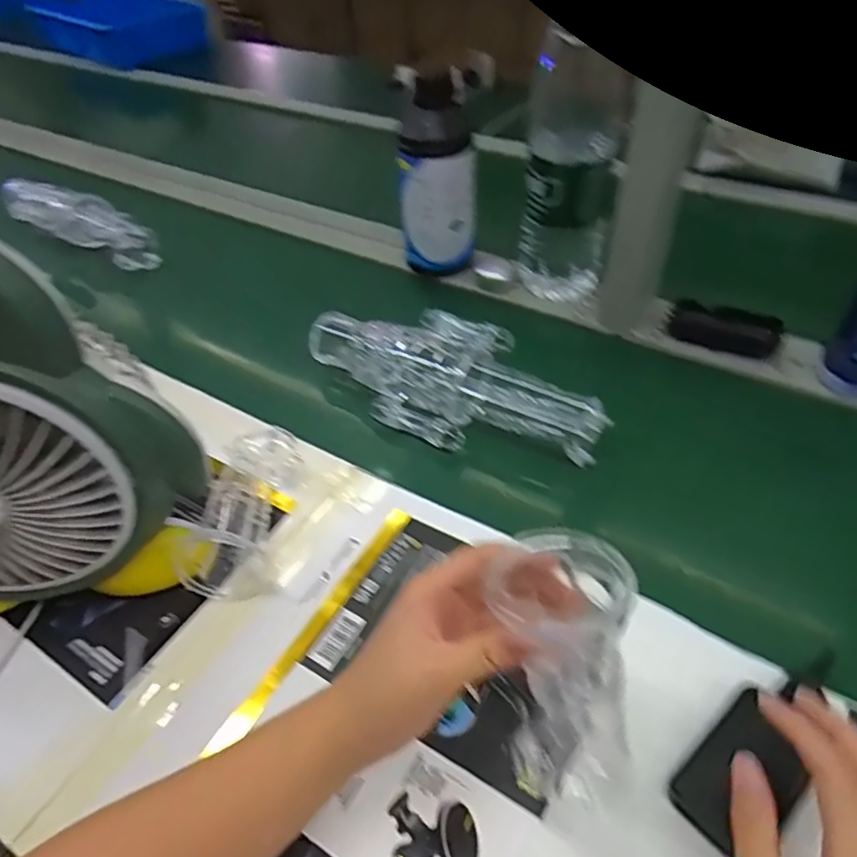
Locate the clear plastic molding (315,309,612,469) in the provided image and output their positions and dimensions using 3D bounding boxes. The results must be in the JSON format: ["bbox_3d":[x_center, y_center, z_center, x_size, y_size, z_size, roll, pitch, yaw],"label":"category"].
[{"bbox_3d":[0.021,-0.046,0.587,0.287,0.063,0.110,17,50,18],"label":"clear plastic molding"}]

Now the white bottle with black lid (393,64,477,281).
[{"bbox_3d":[0.010,-0.290,0.721,0.086,0.214,0.070,-2,46,1],"label":"white bottle with black lid"}]

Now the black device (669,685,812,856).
[{"bbox_3d":[0.183,0.197,0.353,0.086,0.010,0.051,-37,56,-24],"label":"black device"}]

